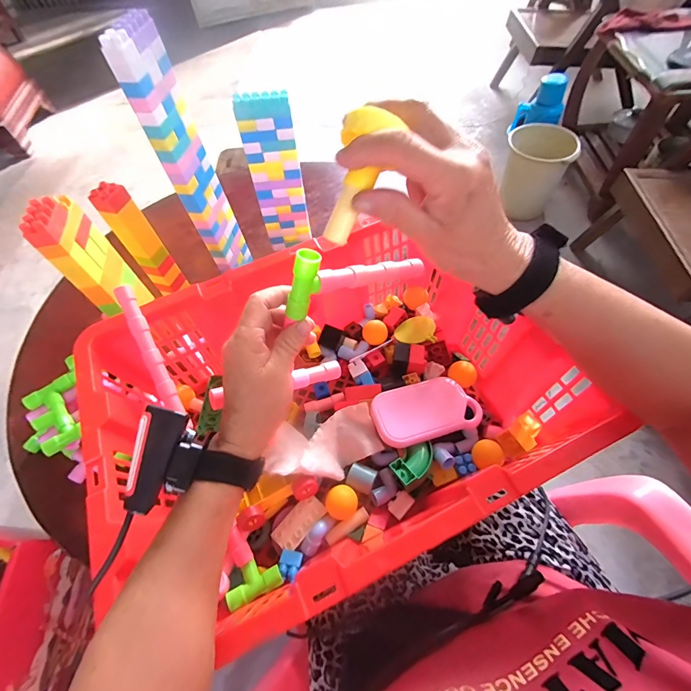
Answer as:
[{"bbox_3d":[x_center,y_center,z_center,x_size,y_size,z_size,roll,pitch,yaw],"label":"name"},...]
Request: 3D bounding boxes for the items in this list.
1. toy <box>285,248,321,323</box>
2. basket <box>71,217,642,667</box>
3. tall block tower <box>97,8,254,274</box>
[{"bbox_3d":[-0.033,-0.046,0.293,0.016,0.057,0.021,33,36,22],"label":"toy"},{"bbox_3d":[-0.018,0.070,0.435,0.461,0.163,0.348,-23,59,-10],"label":"basket"},{"bbox_3d":[-0.207,-0.233,0.508,0.026,0.333,0.076,9,60,10],"label":"tall block tower"}]

